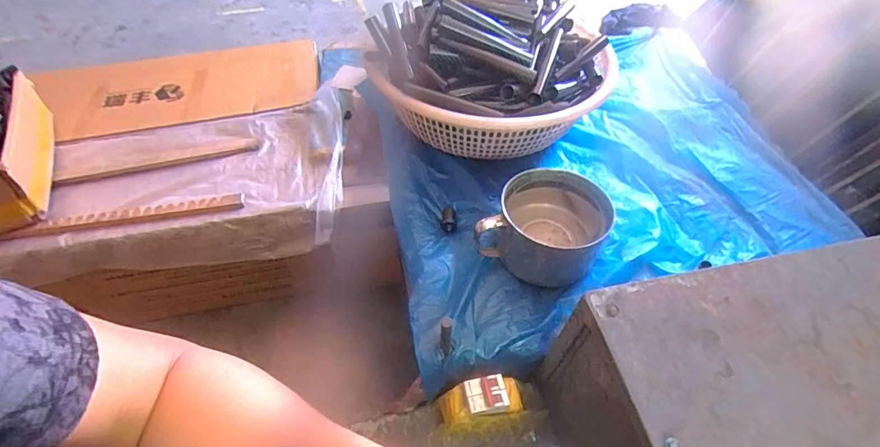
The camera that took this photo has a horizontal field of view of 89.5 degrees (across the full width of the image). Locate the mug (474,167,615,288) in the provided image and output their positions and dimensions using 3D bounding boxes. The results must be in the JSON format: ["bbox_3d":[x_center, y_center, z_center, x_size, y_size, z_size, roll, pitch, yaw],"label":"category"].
[{"bbox_3d":[0.141,0.000,0.594,0.137,0.079,0.145,22,55,17],"label":"mug"}]

